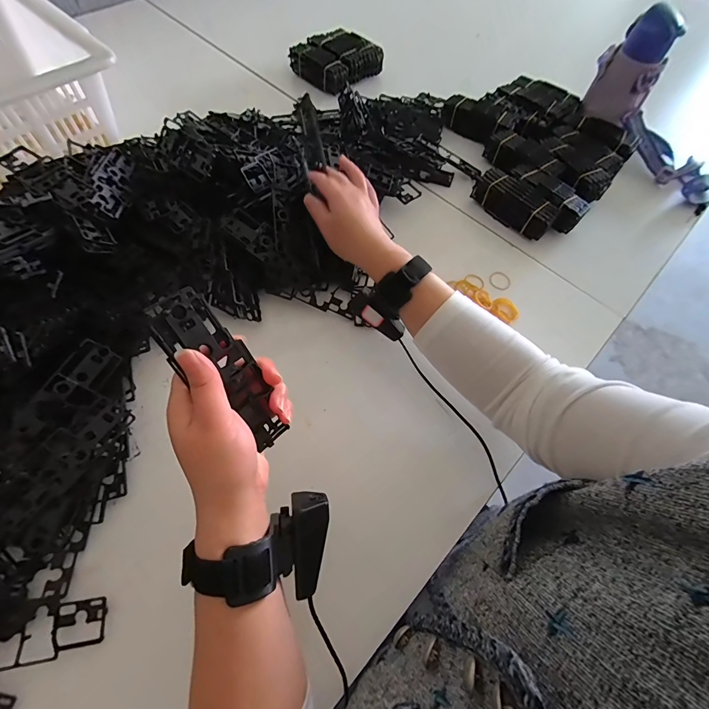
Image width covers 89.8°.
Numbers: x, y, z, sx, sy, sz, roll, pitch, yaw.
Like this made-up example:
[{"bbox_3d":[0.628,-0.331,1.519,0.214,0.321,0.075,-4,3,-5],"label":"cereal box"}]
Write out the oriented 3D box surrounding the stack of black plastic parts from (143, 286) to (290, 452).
[{"bbox_3d":[-0.092,0.014,0.255,0.039,0.127,0.012,-42,26,-22],"label":"stack of black plastic parts"}]

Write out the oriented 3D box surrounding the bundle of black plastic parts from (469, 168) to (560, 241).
[{"bbox_3d":[0.244,-0.229,0.545,0.048,0.047,0.131,-36,69,-20],"label":"bundle of black plastic parts"}]

